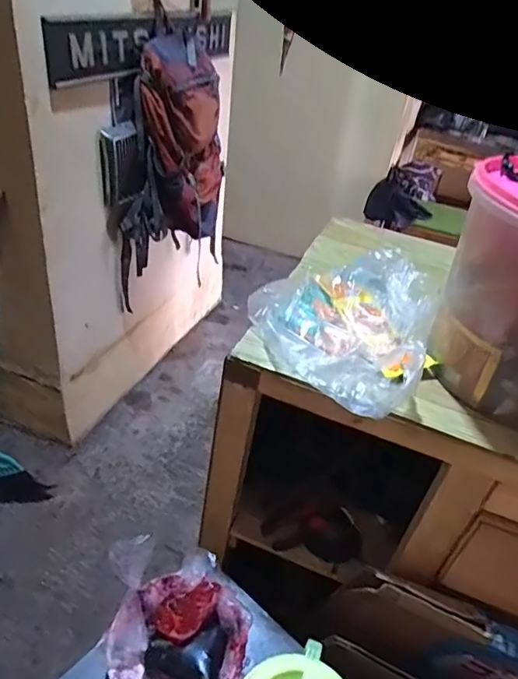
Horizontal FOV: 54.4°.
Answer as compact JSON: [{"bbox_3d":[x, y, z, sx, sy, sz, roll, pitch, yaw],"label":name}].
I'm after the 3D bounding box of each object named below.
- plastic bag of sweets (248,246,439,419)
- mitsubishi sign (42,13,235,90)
[{"bbox_3d":[0.125,-0.032,0.641,0.231,0.074,0.235,33,43,30],"label":"plastic bag of sweets"},{"bbox_3d":[-0.285,-0.928,1.581,0.049,0.141,1.007,19,37,16],"label":"mitsubishi sign"}]

